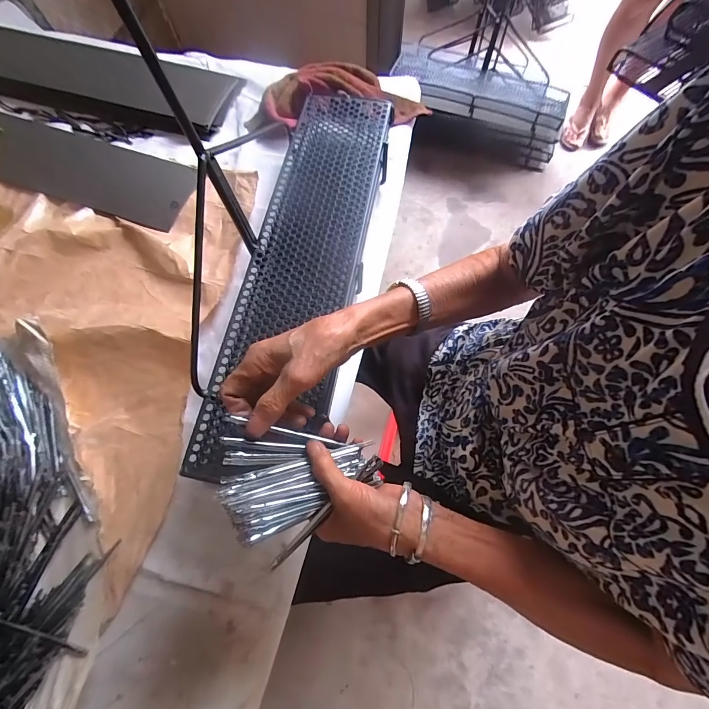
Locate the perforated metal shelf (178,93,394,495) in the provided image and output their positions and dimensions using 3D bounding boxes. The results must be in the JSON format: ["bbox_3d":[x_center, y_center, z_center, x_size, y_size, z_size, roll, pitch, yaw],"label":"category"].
[{"bbox_3d":[-0.067,-0.142,0.493,0.149,0.021,0.610,9,70,5],"label":"perforated metal shelf"}]

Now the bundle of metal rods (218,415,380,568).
[{"bbox_3d":[-0.046,0.120,0.314,0.148,0.039,0.106,9,49,-11],"label":"bundle of metal rods"}]

